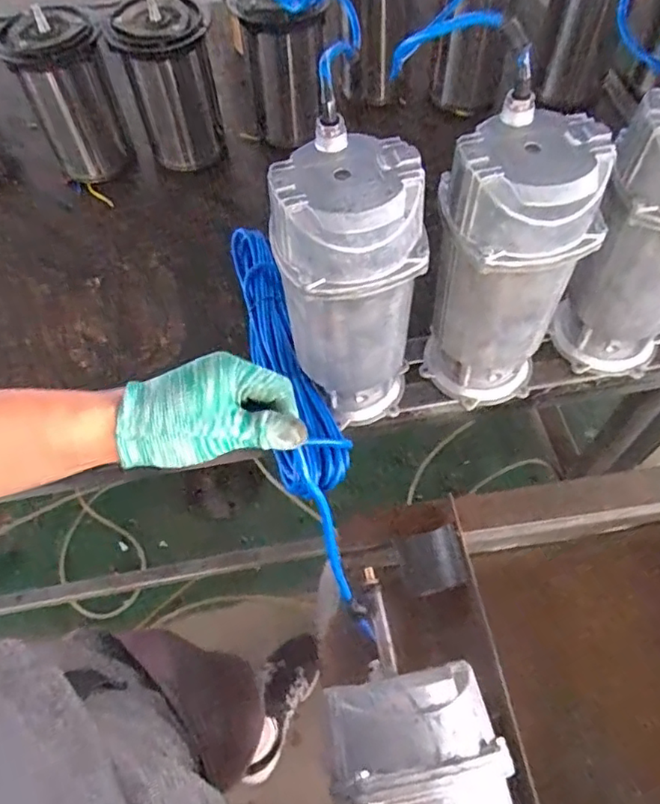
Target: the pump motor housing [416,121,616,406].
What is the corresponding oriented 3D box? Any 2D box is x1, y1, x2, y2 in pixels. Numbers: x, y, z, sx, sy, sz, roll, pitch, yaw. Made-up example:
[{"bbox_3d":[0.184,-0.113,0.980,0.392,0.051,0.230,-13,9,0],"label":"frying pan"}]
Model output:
[{"bbox_3d":[0.170,-0.124,0.585,0.126,0.292,0.117,-8,59,-2],"label":"pump motor housing"}]

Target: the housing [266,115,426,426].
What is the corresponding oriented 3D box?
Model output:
[{"bbox_3d":[0.018,-0.096,0.572,0.133,0.289,0.112,2,59,4],"label":"housing"}]

